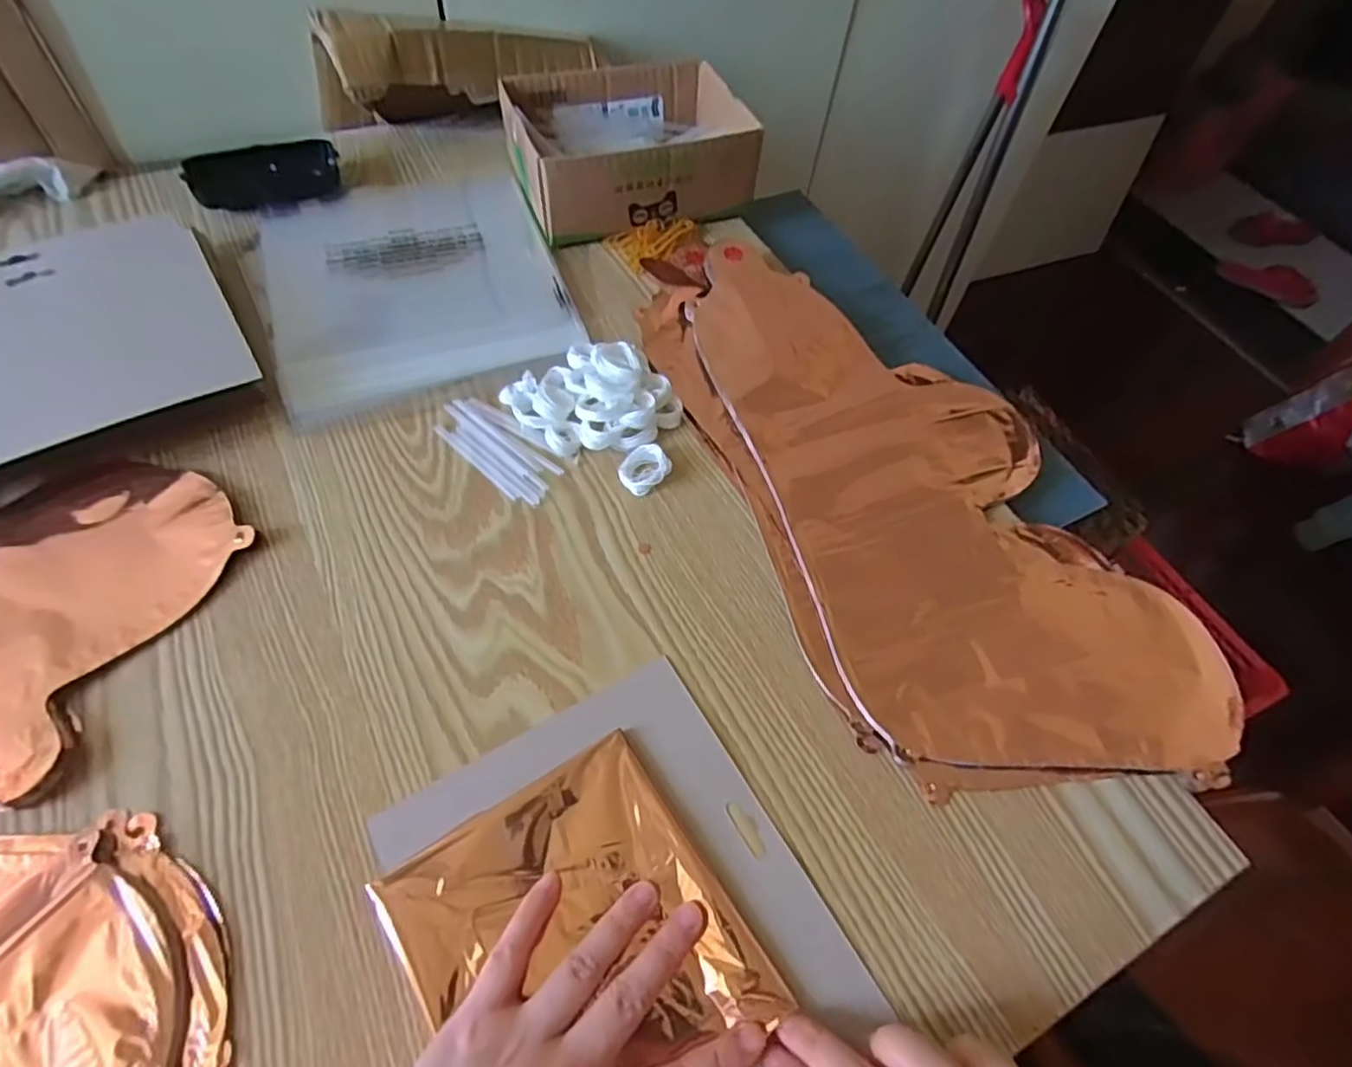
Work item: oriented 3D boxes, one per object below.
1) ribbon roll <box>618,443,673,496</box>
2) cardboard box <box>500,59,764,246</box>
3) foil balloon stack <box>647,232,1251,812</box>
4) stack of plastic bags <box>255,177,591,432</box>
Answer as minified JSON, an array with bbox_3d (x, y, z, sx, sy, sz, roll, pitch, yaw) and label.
[{"bbox_3d":[-0.020,-0.041,0.437,0.028,0.014,0.031,34,61,16],"label":"ribbon roll"},{"bbox_3d":[-0.039,-0.320,0.573,0.182,0.063,0.140,-17,60,-14],"label":"cardboard box"},{"bbox_3d":[0.140,-0.046,0.450,0.214,0.018,0.430,-17,60,-14],"label":"foil balloon stack"},{"bbox_3d":[-0.198,-0.196,0.526,0.206,0.009,0.245,-17,60,-14],"label":"stack of plastic bags"}]

